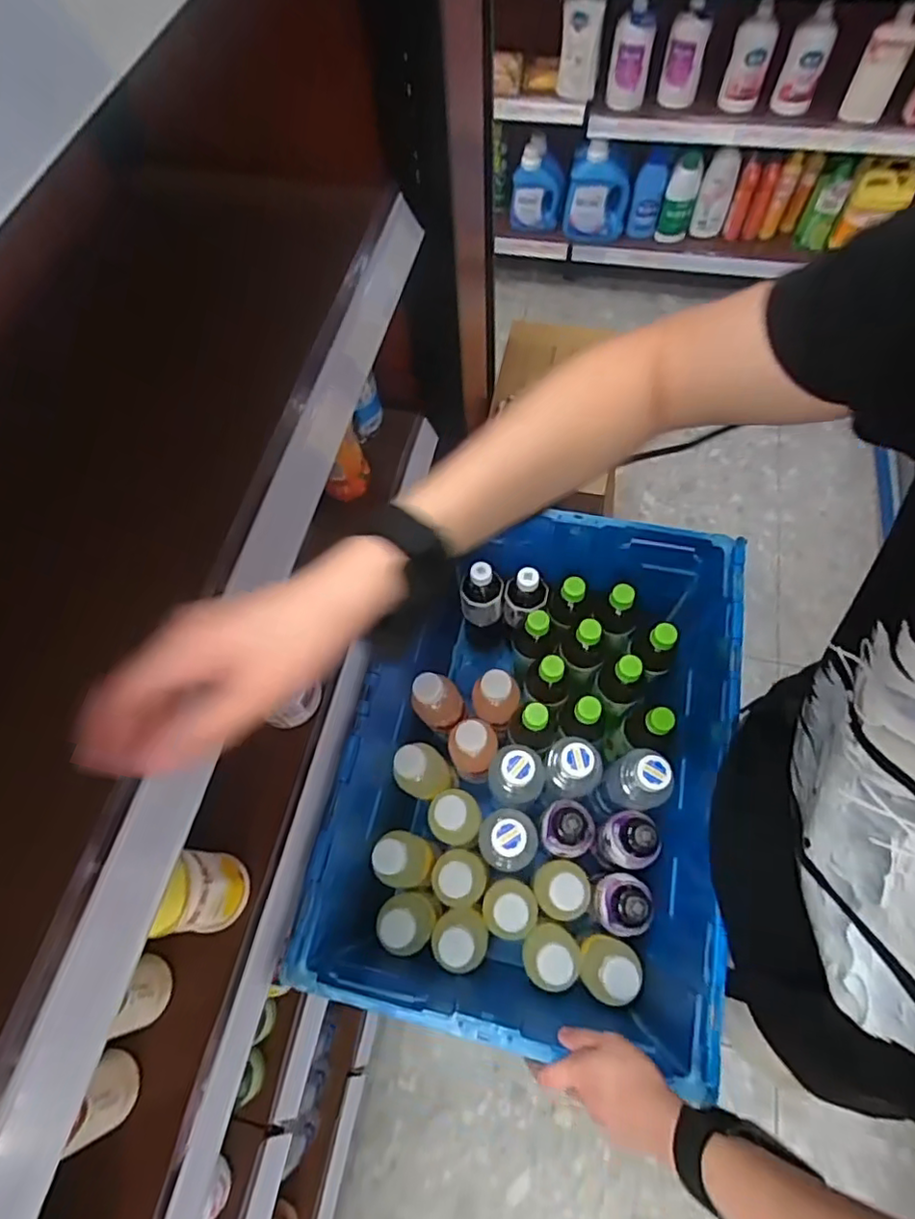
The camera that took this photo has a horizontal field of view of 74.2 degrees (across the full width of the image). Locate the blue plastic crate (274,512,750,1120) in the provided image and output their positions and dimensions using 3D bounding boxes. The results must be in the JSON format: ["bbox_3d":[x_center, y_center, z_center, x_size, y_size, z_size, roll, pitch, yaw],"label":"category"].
[{"bbox_3d":[0.094,0.194,0.792,0.440,0.294,0.570,7,66,6],"label":"blue plastic crate"}]

